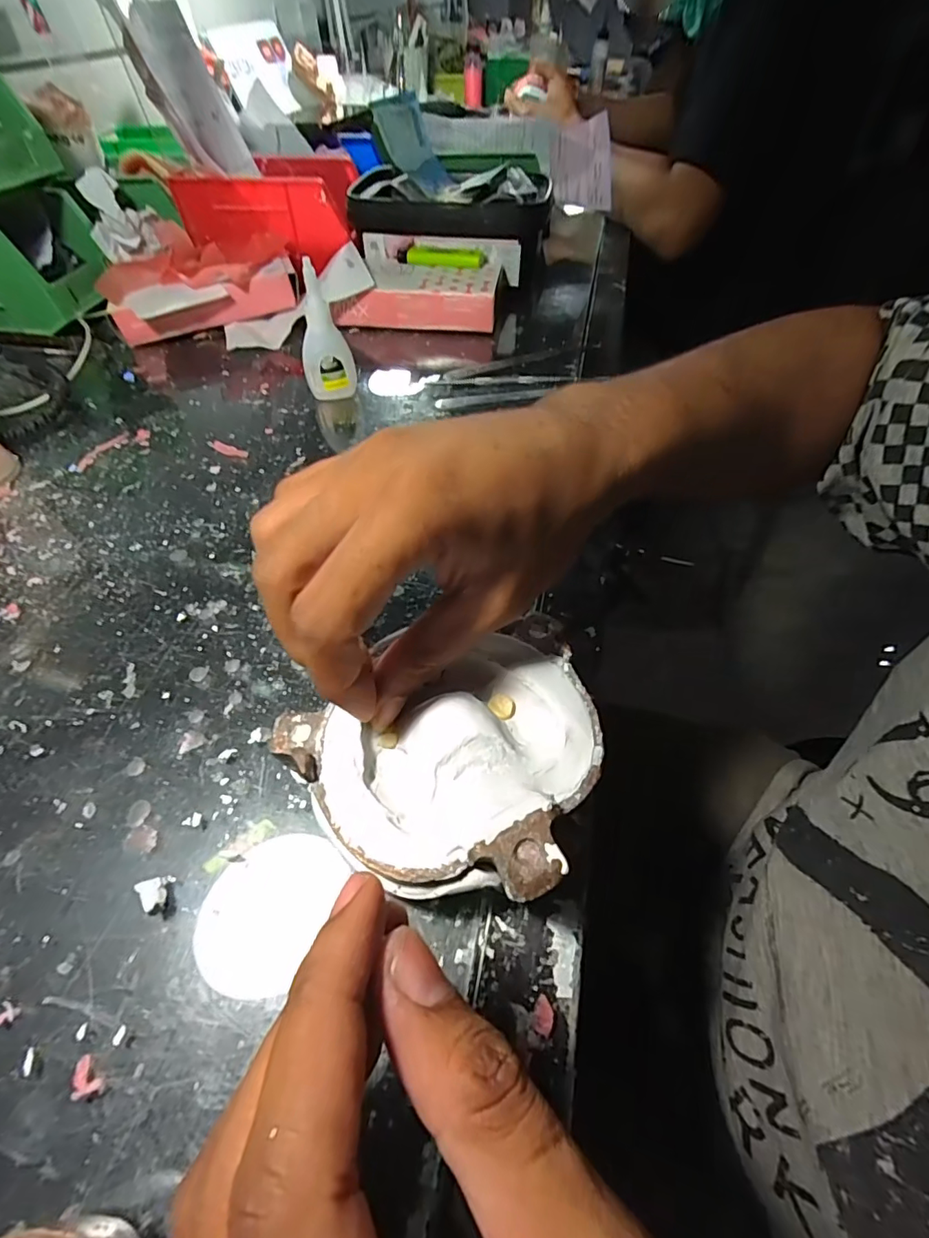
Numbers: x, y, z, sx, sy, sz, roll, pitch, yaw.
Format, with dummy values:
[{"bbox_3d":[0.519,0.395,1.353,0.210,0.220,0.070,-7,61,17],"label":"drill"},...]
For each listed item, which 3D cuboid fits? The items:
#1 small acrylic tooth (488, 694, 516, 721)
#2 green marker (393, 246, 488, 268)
[{"bbox_3d":[0.014,0.033,0.195,0.010,0.004,0.009,30,58,23],"label":"small acrylic tooth"},{"bbox_3d":[-0.023,-0.333,0.466,0.084,0.013,0.017,5,50,4],"label":"green marker"}]

